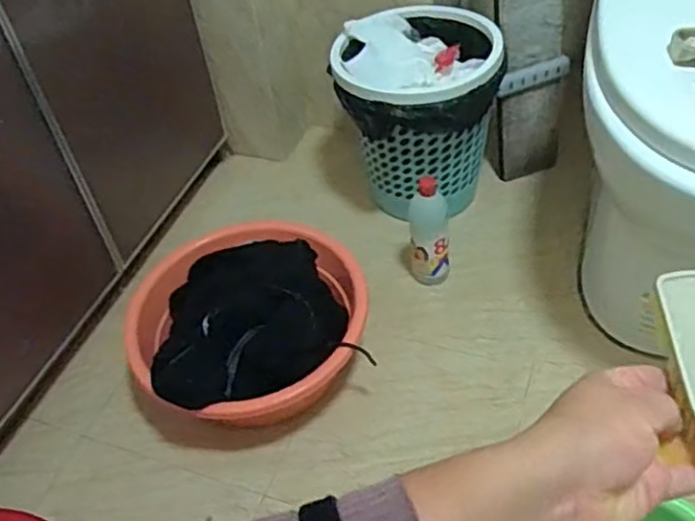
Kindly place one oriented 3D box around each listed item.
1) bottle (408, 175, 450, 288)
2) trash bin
[{"bbox_3d":[0.127,-0.042,1.069,0.065,0.179,0.061,-3,45,5],"label":"bottle"},{"bbox_3d":[0.120,-0.248,1.167,0.261,0.257,0.254,-6,45,2],"label":"trash bin"}]

